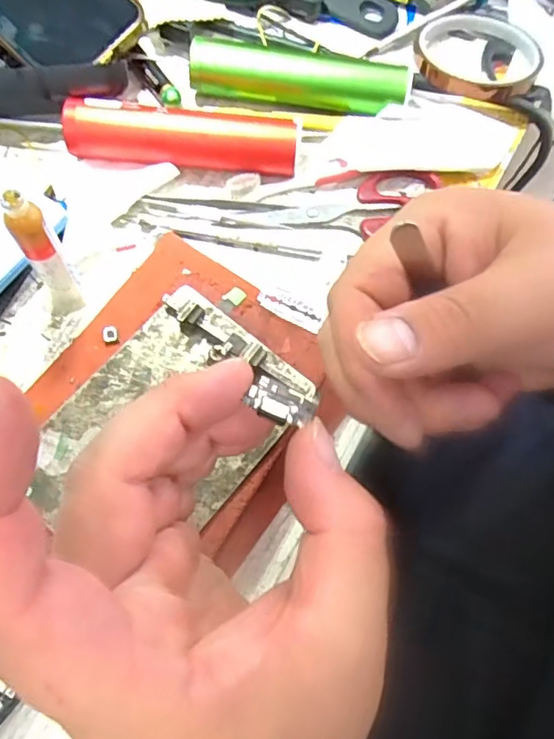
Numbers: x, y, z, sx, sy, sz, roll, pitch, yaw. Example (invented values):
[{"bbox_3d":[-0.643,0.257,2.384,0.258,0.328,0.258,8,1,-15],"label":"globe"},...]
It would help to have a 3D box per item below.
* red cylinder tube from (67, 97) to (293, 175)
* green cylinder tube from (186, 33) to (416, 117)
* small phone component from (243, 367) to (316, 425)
[{"bbox_3d":[-0.059,-0.144,0.347,0.140,0.028,0.028,5,71,-1],"label":"red cylinder tube"},{"bbox_3d":[0.014,-0.192,0.364,0.139,0.027,0.026,8,71,0],"label":"green cylinder tube"},{"bbox_3d":[0.001,0.009,0.167,0.021,0.004,0.011,27,72,7],"label":"small phone component"}]

